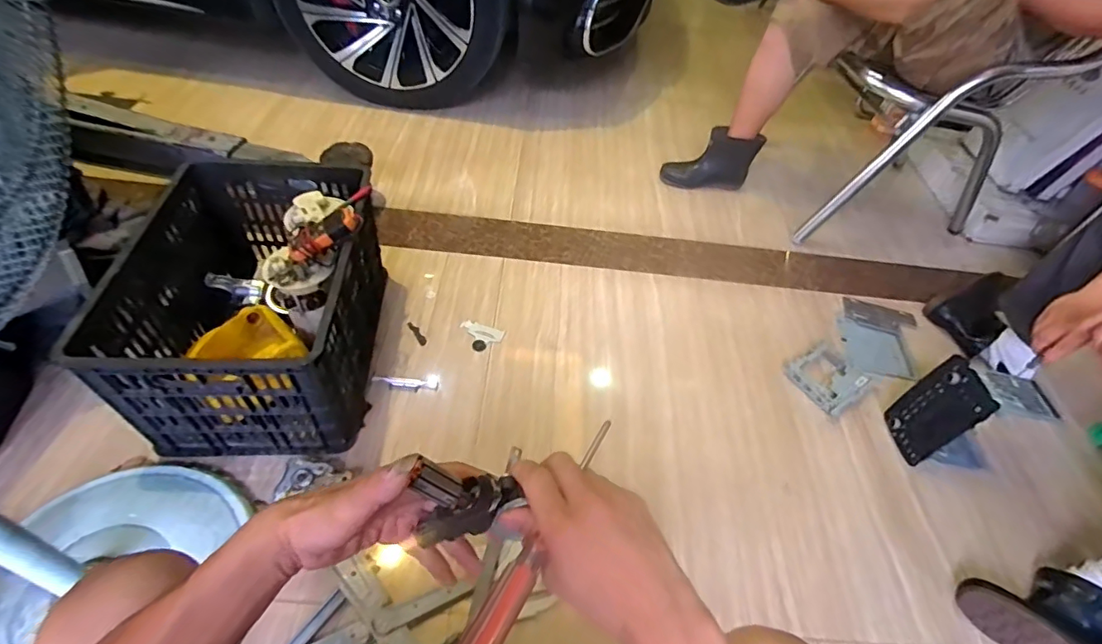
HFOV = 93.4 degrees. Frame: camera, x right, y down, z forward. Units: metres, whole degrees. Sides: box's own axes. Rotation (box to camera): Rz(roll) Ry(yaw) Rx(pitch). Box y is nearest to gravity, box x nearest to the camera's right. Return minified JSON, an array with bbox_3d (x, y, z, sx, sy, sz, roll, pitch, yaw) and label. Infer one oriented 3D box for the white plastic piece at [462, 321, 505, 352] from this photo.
[{"bbox_3d":[-0.157,0.033,1.149,0.096,0.008,0.071,14,50,6],"label":"white plastic piece"}]

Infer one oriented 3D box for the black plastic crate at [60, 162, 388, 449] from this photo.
[{"bbox_3d":[-0.546,-0.051,0.986,0.389,0.312,0.548,2,49,-7],"label":"black plastic crate"}]

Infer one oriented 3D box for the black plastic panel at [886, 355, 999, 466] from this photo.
[{"bbox_3d":[0.735,0.170,0.996,0.025,0.196,0.118,4,45,-25],"label":"black plastic panel"}]

